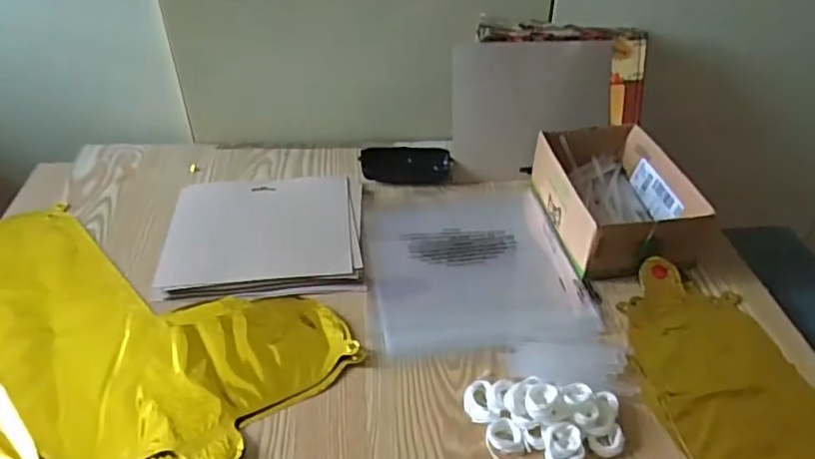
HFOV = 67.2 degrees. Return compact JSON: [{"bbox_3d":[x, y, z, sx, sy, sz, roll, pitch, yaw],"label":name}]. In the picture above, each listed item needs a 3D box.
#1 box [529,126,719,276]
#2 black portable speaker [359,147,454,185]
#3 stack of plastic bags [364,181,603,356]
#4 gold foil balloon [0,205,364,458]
[{"bbox_3d":[0.229,-0.037,0.678,0.141,0.061,0.192,-7,39,-10],"label":"box"},{"bbox_3d":[-0.003,-0.082,0.762,0.106,0.027,0.047,-5,38,-8],"label":"black portable speaker"},{"bbox_3d":[0.062,0.024,0.645,0.207,0.010,0.257,-6,38,-9],"label":"stack of plastic bags"},{"bbox_3d":[-0.285,0.084,0.550,0.424,0.017,0.237,20,42,23],"label":"gold foil balloon"}]

